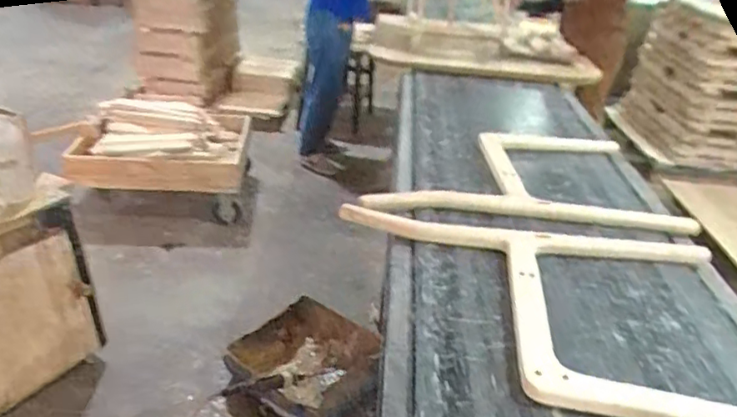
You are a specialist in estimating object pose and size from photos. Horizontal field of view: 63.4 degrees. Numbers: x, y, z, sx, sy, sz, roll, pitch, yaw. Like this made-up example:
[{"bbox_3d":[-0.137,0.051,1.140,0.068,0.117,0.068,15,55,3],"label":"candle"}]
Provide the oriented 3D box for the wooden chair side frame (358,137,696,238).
[{"bbox_3d":[0.390,-0.117,1.613,0.766,0.052,0.542,4,28,1],"label":"wooden chair side frame"}]

